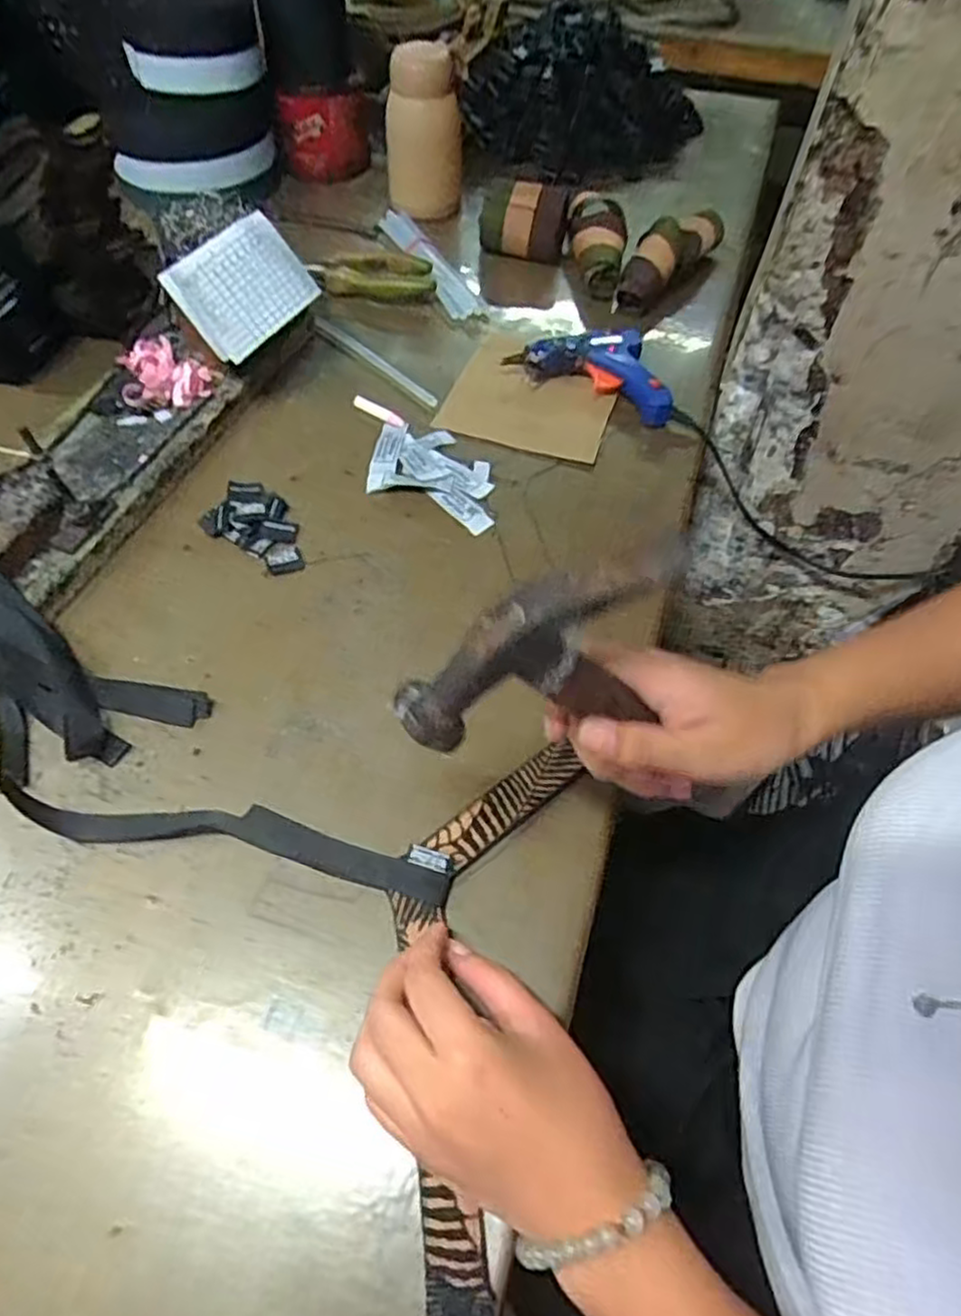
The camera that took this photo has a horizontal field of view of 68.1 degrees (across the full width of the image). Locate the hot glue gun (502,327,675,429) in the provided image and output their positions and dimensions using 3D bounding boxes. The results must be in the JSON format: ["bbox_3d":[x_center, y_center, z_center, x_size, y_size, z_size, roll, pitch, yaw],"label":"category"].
[{"bbox_3d":[0.105,-0.248,0.600,0.141,0.029,0.082,27,60,16],"label":"hot glue gun"}]

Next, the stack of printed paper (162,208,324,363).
[{"bbox_3d":[-0.174,-0.277,0.529,0.016,0.071,0.096,5,51,53],"label":"stack of printed paper"}]

